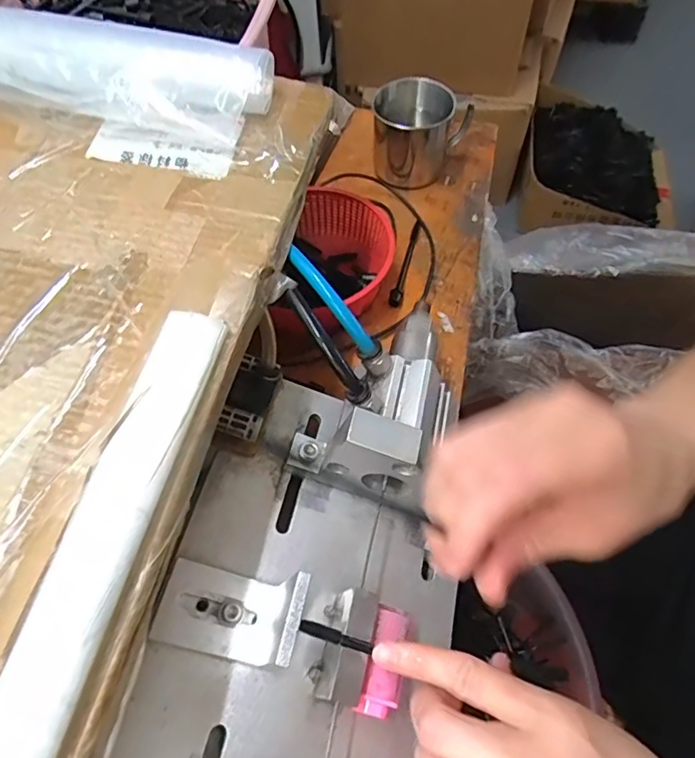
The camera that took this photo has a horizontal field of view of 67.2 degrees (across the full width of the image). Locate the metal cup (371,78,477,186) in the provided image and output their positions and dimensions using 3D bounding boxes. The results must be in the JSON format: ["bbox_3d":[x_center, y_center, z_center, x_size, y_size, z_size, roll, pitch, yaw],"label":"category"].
[{"bbox_3d":[0.067,-0.230,0.490,0.082,0.068,0.082,-1,58,2],"label":"metal cup"}]

